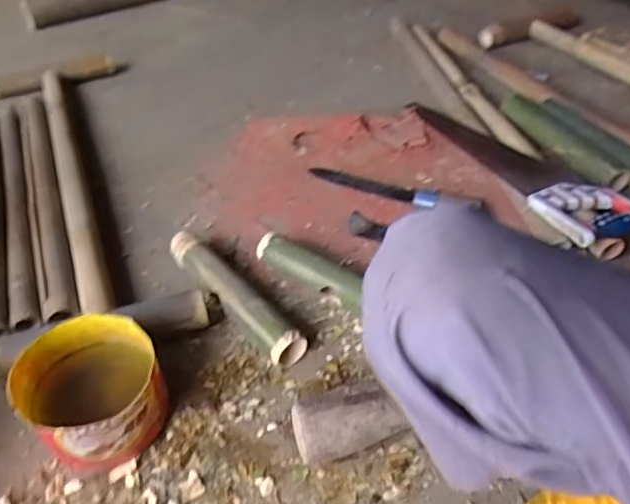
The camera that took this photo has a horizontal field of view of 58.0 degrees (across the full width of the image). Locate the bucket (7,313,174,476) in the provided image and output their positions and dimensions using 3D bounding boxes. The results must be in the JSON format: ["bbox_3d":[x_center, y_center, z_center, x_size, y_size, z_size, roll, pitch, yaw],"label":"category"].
[{"bbox_3d":[-0.256,0.162,0.671,0.146,0.099,0.151,0,44,0],"label":"bucket"}]

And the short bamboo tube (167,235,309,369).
[{"bbox_3d":[-0.119,0.061,0.814,0.053,0.060,0.274,-32,52,-28],"label":"short bamboo tube"}]

